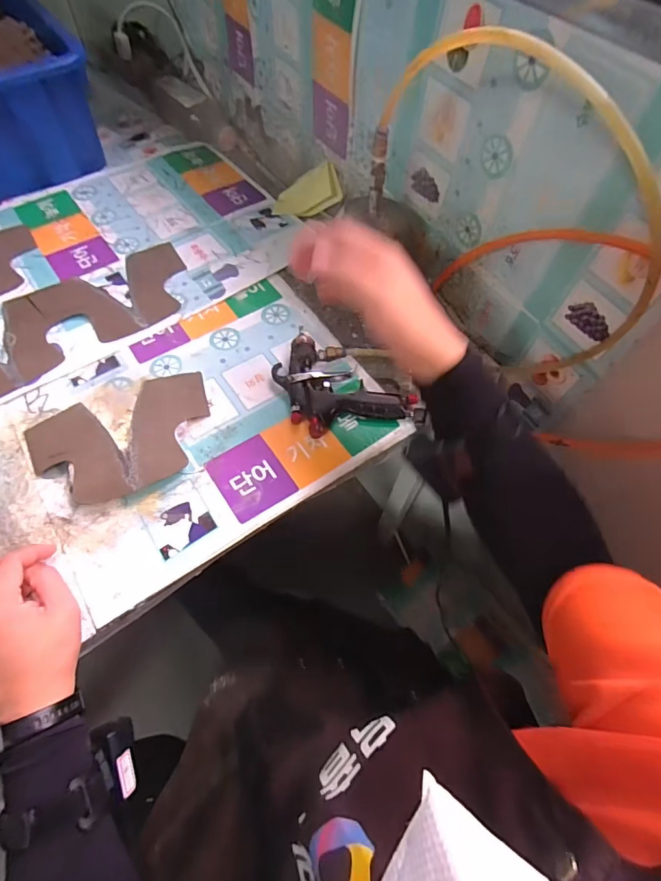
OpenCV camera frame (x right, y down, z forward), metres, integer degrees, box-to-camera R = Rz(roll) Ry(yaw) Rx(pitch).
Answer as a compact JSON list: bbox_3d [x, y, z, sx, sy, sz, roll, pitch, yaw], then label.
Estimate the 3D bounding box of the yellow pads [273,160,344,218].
[{"bbox_3d":[-0.036,-0.378,0.663,0.106,0.016,0.062,-12,84,27],"label":"yellow pads"}]

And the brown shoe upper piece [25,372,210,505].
[{"bbox_3d":[-0.223,-0.004,0.467,0.191,0.023,0.135,-24,64,-14],"label":"brown shoe upper piece"}]

